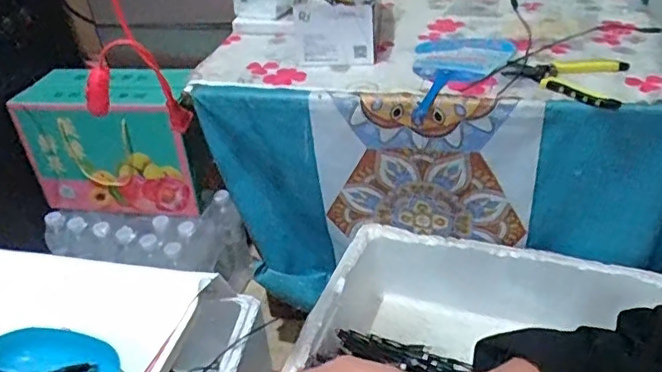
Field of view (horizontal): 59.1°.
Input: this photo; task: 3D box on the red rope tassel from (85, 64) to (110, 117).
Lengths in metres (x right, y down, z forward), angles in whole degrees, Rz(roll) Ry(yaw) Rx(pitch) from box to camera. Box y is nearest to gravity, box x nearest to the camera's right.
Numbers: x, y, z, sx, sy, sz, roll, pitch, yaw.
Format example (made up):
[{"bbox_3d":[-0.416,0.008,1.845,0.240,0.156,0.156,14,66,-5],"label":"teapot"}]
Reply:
[{"bbox_3d":[-0.243,-0.100,0.611,0.022,0.055,0.013,1,29,-32],"label":"red rope tassel"}]

